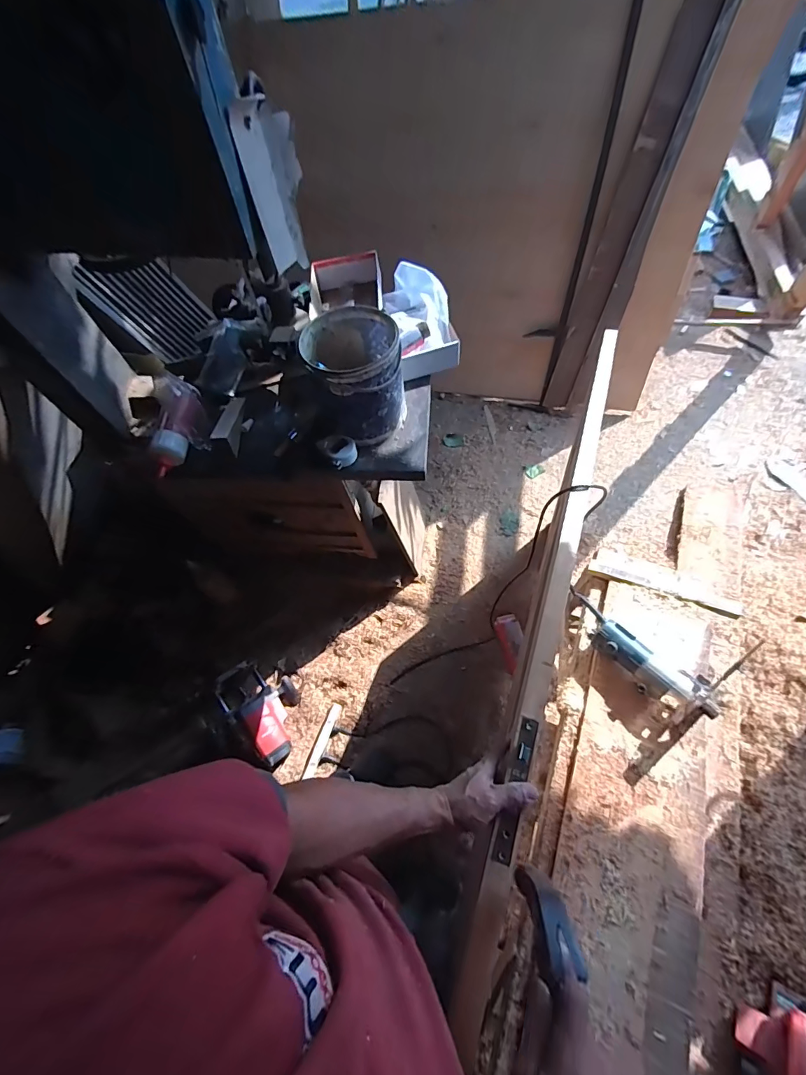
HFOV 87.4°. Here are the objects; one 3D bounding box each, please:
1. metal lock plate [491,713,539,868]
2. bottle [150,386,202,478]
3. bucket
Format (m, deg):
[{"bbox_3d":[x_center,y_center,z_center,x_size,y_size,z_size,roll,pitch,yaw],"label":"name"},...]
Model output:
[{"bbox_3d":[0.144,0.313,0.531,0.022,0.007,0.165,13,62,20],"label":"metal lock plate"},{"bbox_3d":[-0.466,-0.225,0.880,0.059,0.079,0.213,11,79,10],"label":"bottle"},{"bbox_3d":[-0.091,-0.311,0.819,0.172,0.174,0.201,-11,59,-3],"label":"bucket"}]

